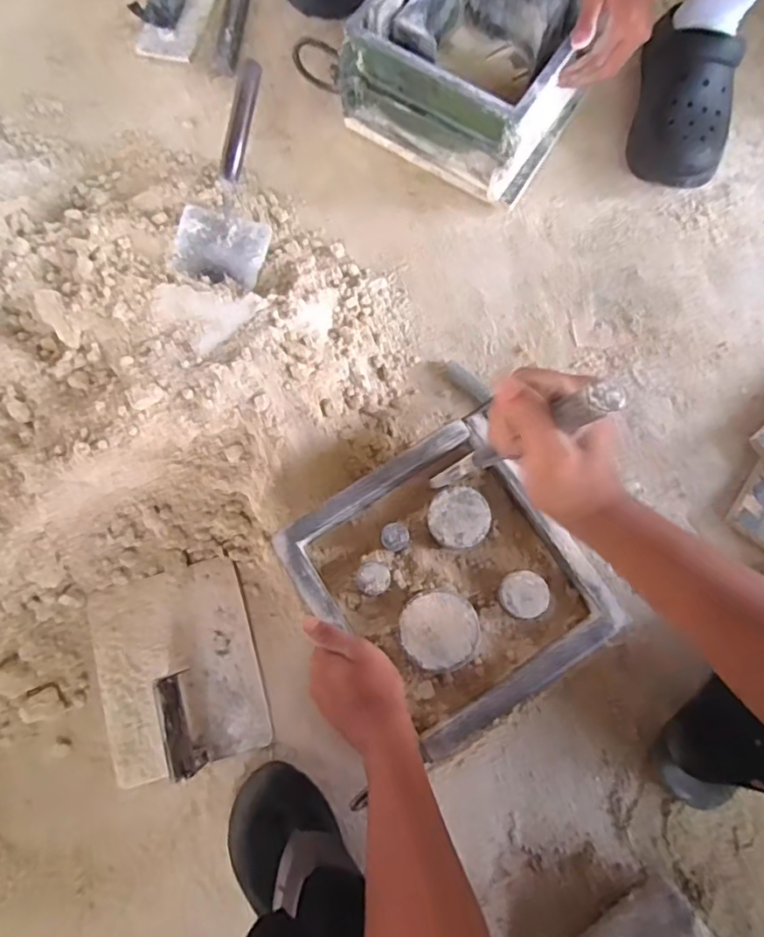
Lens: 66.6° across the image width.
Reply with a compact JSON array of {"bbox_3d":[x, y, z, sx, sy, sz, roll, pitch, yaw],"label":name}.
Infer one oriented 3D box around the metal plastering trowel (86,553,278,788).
[{"bbox_3d":[-0.220,0.211,0.608,0.167,0.056,0.204,-16,75,-5],"label":"metal plastering trowel"}]

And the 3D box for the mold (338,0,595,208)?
[{"bbox_3d":[0.113,-0.486,0.709,0.246,0.150,0.224,32,80,5],"label":"mold"}]

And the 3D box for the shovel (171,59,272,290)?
[{"bbox_3d":[-0.177,-0.340,0.676,0.112,0.063,0.232,18,114,5],"label":"shovel"}]

